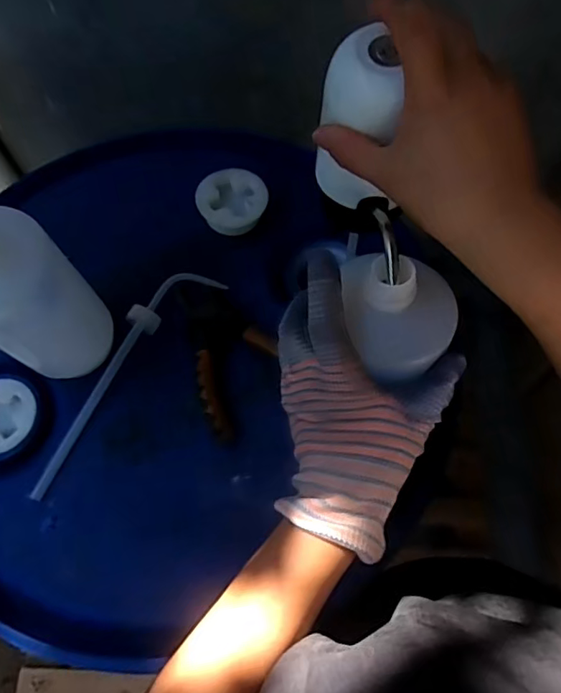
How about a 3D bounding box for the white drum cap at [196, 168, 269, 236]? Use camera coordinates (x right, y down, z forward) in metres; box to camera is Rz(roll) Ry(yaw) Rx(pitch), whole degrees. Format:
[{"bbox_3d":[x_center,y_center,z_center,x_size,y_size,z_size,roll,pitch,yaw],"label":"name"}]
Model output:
[{"bbox_3d":[-0.050,-0.153,0.560,0.071,0.018,0.070,0,67,1],"label":"white drum cap"}]

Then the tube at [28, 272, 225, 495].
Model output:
[{"bbox_3d":[-0.154,0.022,0.503,0.053,0.027,0.252,36,72,15],"label":"tube"}]

